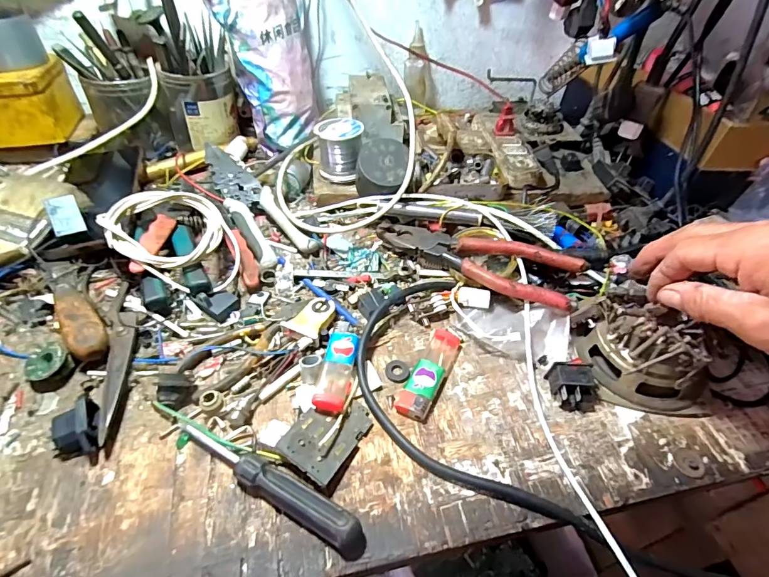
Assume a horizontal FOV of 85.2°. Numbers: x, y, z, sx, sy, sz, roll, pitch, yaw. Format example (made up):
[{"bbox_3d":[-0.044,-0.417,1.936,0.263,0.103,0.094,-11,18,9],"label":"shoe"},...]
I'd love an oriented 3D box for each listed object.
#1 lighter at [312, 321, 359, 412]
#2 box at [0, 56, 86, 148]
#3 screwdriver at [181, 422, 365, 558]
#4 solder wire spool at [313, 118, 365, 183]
[{"bbox_3d":[-0.035,0.056,0.323,0.023,0.014,0.083,8,46,1],"label":"lighter"},{"bbox_3d":[-0.428,-0.217,0.487,0.101,0.070,0.085,-7,47,-13],"label":"box"},{"bbox_3d":[-0.072,0.121,0.263,0.137,0.020,0.019,24,49,17],"label":"screwdriver"},{"bbox_3d":[-0.050,-0.155,0.468,0.045,0.053,0.044,3,46,-3],"label":"solder wire spool"}]

